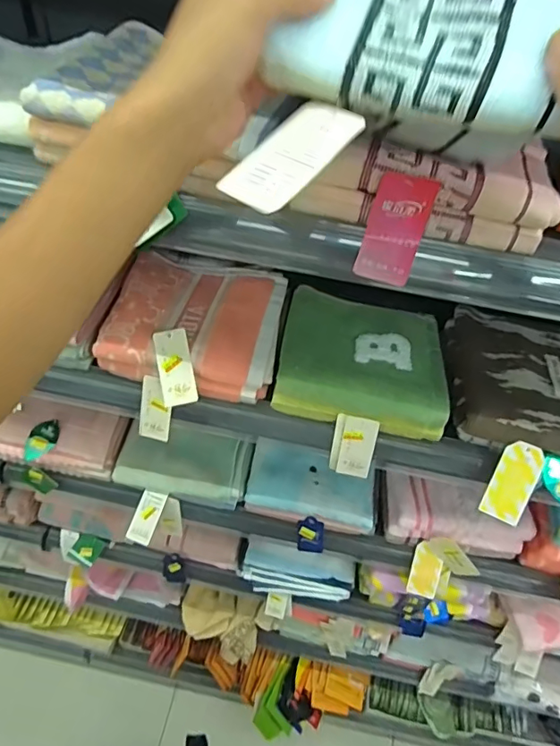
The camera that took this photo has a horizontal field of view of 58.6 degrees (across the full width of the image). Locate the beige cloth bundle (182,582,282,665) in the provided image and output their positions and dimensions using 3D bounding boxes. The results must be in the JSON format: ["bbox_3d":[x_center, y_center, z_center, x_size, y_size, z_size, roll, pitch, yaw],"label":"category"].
[{"bbox_3d":[-0.119,0.564,1.127,0.207,0.108,0.106,22,48,13],"label":"beige cloth bundle"}]

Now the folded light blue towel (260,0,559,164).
[{"bbox_3d":[0.080,-0.168,0.271,0.153,0.089,0.045,26,8,10],"label":"folded light blue towel"}]

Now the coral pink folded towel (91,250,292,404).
[{"bbox_3d":[-0.095,-0.060,0.590,0.188,0.053,0.176,8,46,1],"label":"coral pink folded towel"}]

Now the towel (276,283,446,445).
[{"bbox_3d":[0.096,-0.018,0.582,0.179,0.050,0.163,11,46,3],"label":"towel"}]

